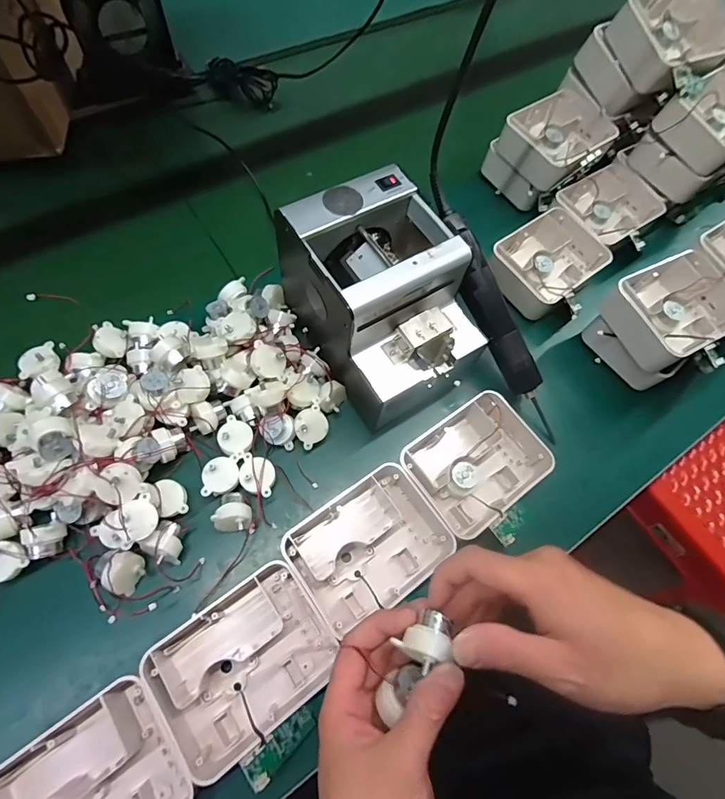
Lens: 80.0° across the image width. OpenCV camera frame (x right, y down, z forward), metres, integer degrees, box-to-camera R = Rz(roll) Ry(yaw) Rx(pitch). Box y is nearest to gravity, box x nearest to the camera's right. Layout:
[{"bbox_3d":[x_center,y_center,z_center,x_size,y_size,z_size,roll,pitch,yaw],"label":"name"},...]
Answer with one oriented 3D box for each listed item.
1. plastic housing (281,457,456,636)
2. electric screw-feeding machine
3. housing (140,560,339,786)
[{"bbox_3d":[0.008,0.131,0.381,0.128,0.038,0.103,-32,70,-17],"label":"plastic housing"},{"bbox_3d":[0.023,-0.096,0.410,0.132,0.129,0.182,-31,70,-17],"label":"electric screw-feeding machine"},{"bbox_3d":[-0.091,0.204,0.339,0.125,0.040,0.103,-33,70,-18],"label":"housing"}]

